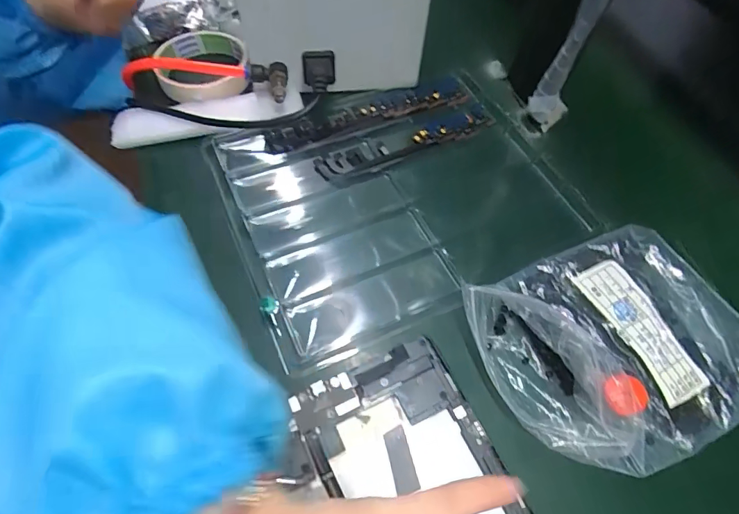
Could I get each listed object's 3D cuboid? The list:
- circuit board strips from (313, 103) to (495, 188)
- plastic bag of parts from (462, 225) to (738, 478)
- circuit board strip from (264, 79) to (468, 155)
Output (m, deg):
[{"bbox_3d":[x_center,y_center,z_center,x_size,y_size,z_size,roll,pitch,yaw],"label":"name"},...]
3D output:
[{"bbox_3d":[0.035,-0.101,0.383,0.170,0.010,0.034,-25,64,-15],"label":"circuit board strips"},{"bbox_3d":[0.163,0.055,0.282,0.169,0.027,0.141,-22,64,-16],"label":"plastic bag of parts"},{"bbox_3d":[0.002,-0.131,0.390,0.195,0.005,0.035,-21,63,-16],"label":"circuit board strip"}]

